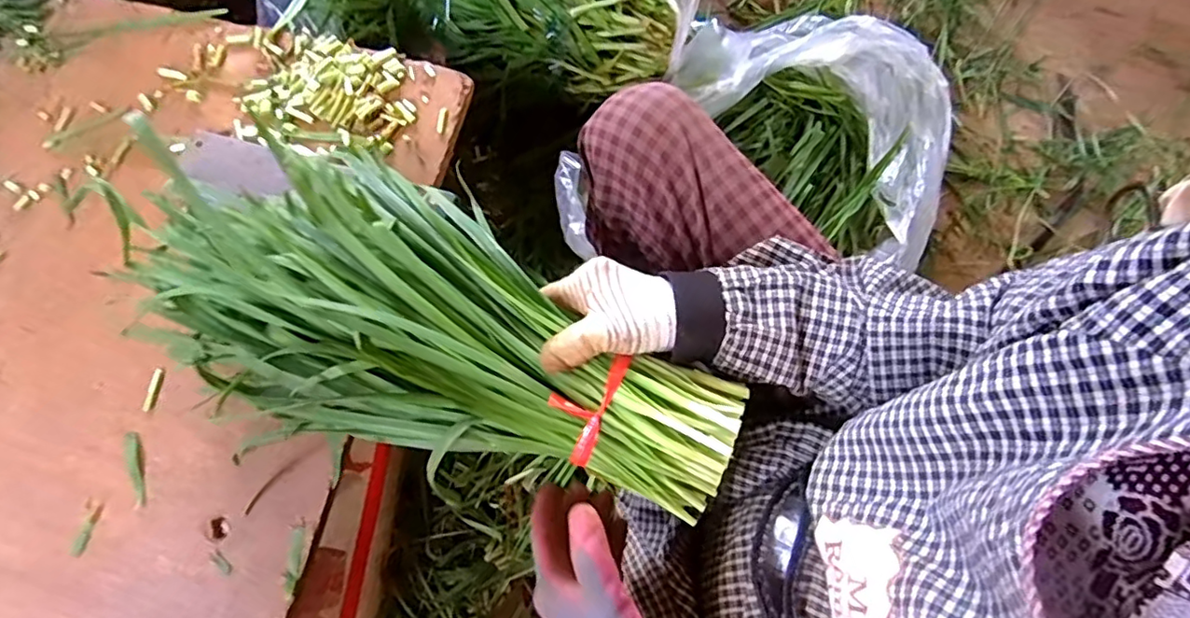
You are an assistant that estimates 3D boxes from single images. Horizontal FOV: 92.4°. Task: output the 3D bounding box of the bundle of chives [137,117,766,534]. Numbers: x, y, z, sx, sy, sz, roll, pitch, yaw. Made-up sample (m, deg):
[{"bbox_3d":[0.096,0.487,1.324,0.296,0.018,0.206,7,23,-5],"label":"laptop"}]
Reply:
[{"bbox_3d":[-0.102,0.015,0.392,0.404,0.096,0.184,22,75,4],"label":"bundle of chives"}]

